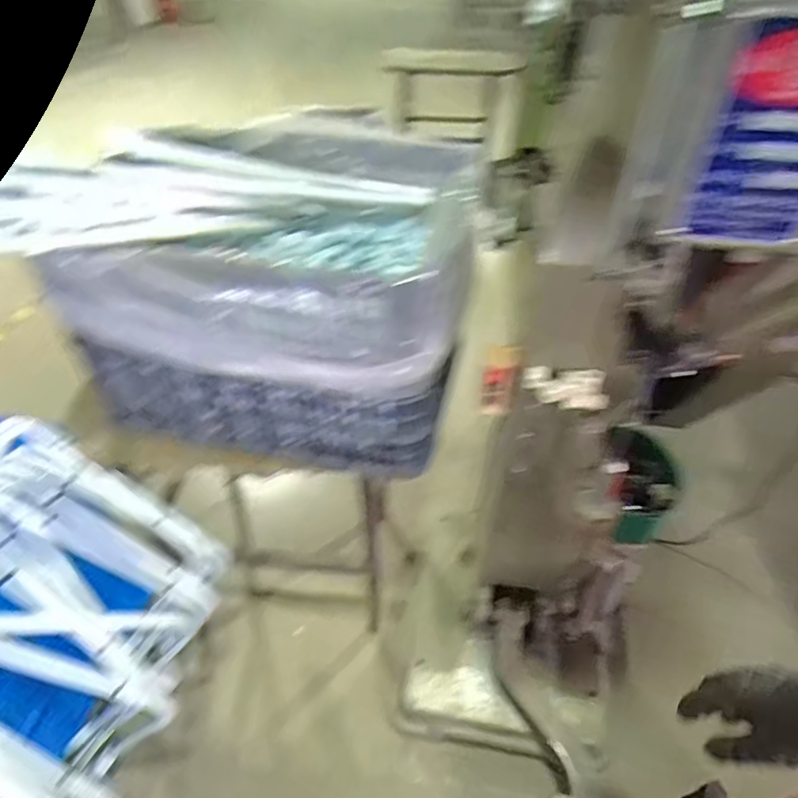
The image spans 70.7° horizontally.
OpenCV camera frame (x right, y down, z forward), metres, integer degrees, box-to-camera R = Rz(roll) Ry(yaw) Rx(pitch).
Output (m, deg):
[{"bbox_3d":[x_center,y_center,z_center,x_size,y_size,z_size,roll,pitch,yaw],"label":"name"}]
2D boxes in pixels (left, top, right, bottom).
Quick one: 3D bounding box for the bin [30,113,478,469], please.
[{"bbox_3d":[-0.190,-0.154,0.952,0.580,0.398,0.448,6,42,8],"label":"bin"}]

